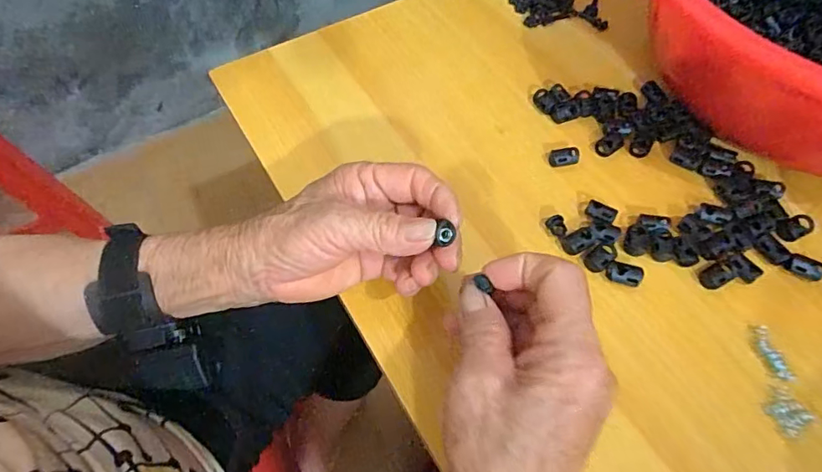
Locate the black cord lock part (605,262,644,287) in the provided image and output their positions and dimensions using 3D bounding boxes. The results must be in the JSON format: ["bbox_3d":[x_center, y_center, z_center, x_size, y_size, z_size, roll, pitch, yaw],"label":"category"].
[{"bbox_3d":[0.134,0.024,0.314,0.022,0.005,0.013,10,59,7],"label":"black cord lock part"}]

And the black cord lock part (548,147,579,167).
[{"bbox_3d":[0.110,-0.057,0.366,0.023,0.009,0.013,-11,59,-6],"label":"black cord lock part"}]

